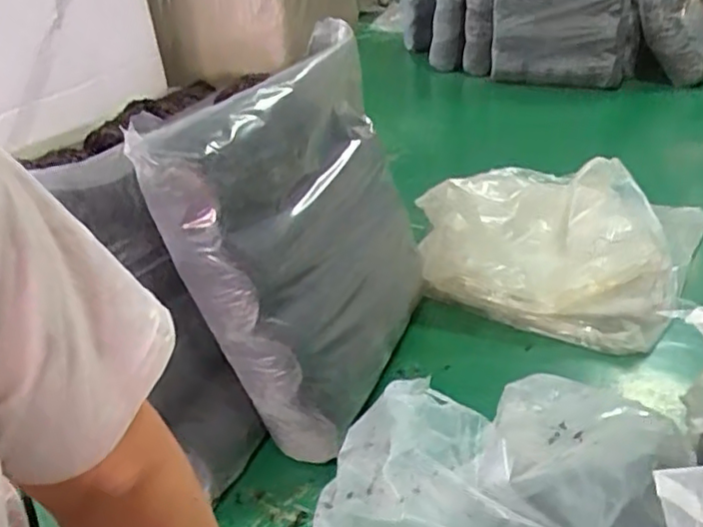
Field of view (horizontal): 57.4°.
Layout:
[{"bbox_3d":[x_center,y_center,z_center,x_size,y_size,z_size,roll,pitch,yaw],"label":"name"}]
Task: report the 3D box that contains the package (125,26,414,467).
[{"bbox_3d":[-0.075,-0.062,1.509,0.174,0.798,0.746,-3,33,35],"label":"package"}]

